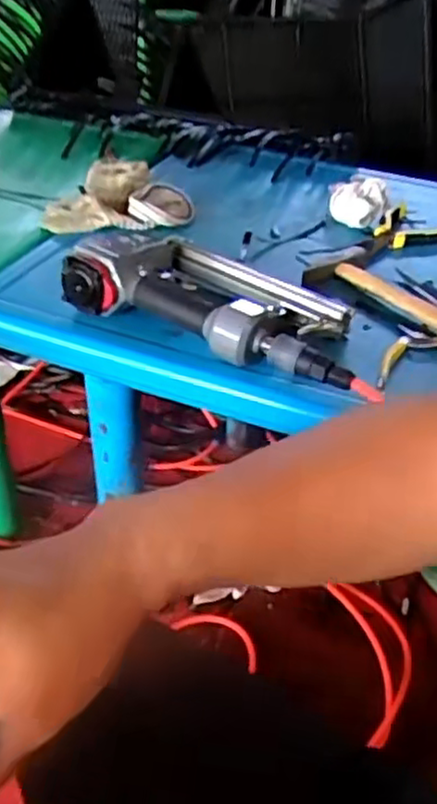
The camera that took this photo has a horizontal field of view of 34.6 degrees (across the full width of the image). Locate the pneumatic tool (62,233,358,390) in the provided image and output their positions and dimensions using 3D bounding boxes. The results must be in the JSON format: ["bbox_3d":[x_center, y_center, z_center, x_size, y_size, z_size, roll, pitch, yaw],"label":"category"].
[{"bbox_3d":[0.006,-0.109,0.667,0.275,0.051,0.145,19,41,18],"label":"pneumatic tool"}]

